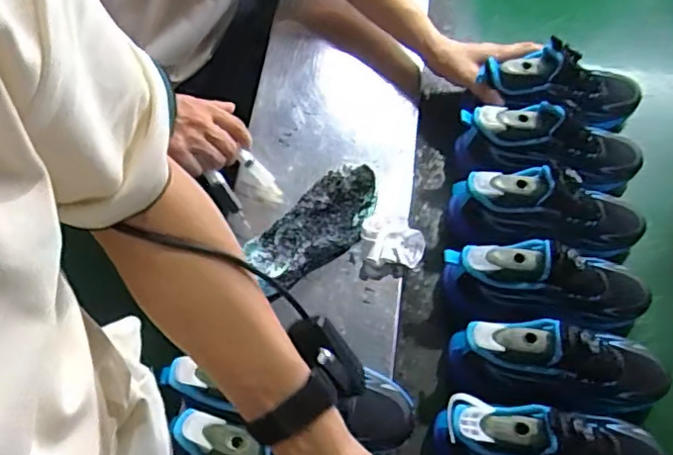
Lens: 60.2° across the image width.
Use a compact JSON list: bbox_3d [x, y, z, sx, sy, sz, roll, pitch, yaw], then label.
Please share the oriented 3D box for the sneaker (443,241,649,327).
[{"bbox_3d":[0.261,0.078,0.705,0.265,0.124,0.093,0,65,0],"label":"sneaker"}]

